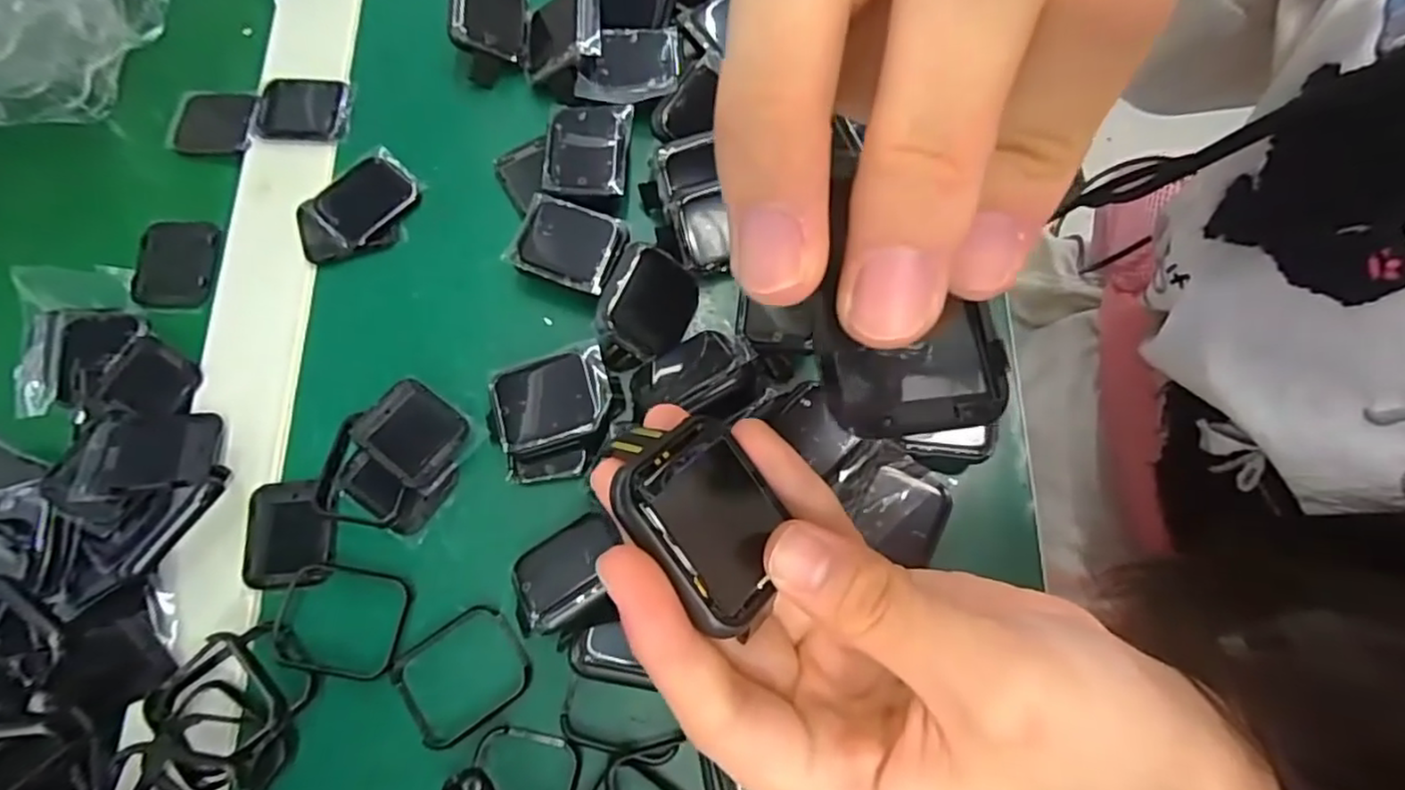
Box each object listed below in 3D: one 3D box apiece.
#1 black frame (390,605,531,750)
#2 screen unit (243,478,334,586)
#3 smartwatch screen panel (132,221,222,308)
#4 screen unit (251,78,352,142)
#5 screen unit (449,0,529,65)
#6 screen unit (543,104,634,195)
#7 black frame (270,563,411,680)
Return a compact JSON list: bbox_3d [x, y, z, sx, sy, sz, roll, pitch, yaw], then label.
[{"bbox_3d":[-0.088,0.102,0.244,0.045,0.004,0.038,-35,77,-10],"label":"black frame"},{"bbox_3d":[-0.159,0.053,0.257,0.032,0.004,0.039,-7,74,-3],"label":"screen unit"},{"bbox_3d":[-0.232,-0.058,0.295,0.034,0.004,0.040,3,74,0],"label":"smartwatch screen panel"},{"bbox_3d":[-0.184,-0.132,0.308,0.042,0.004,0.034,0,74,-1],"label":"screen unit"},{"bbox_3d":[-0.099,-0.178,0.313,0.035,0.009,0.044,10,67,-34],"label":"screen unit"},{"bbox_3d":[-0.050,-0.107,0.291,0.036,0.004,0.044,5,76,-1],"label":"screen unit"},{"bbox_3d":[-0.134,0.083,0.247,0.046,0.005,0.038,10,74,2],"label":"black frame"}]

